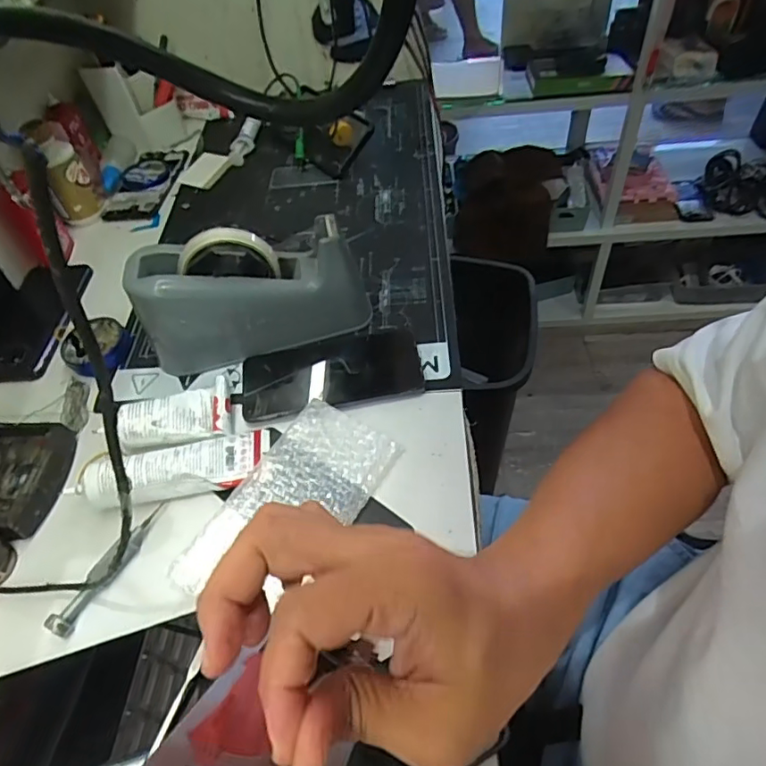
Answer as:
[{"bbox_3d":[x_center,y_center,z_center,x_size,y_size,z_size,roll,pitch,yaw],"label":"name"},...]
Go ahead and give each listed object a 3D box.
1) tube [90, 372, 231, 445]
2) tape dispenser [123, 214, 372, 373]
[{"bbox_3d":[-0.186,0.027,0.475,0.106,0.028,0.052,-12,51,-4],"label":"tube"},{"bbox_3d":[-0.117,-0.084,0.503,0.201,0.103,0.066,-10,51,-2],"label":"tape dispenser"}]

